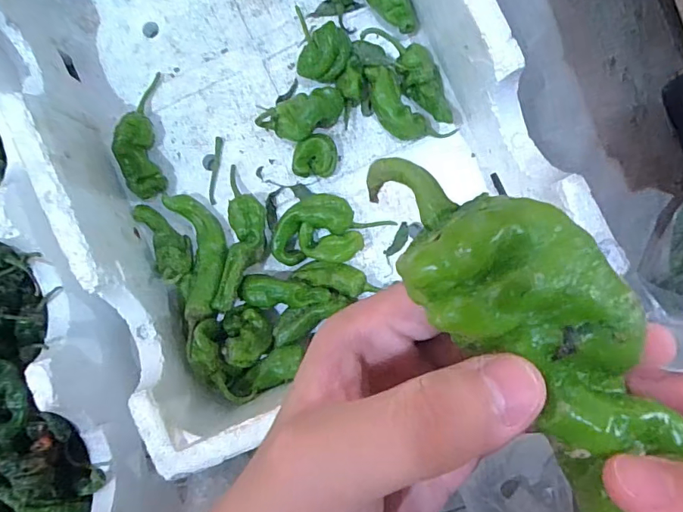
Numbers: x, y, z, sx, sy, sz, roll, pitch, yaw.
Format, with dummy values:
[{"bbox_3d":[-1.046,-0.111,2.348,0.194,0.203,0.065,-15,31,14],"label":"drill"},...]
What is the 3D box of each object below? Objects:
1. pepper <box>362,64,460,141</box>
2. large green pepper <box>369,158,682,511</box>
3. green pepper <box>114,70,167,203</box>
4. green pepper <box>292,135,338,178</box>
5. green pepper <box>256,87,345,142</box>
[{"bbox_3d":[0.068,-0.166,0.526,0.051,0.028,0.115,-44,86,1],"label":"pepper"},{"bbox_3d":[0.052,0.031,0.104,0.044,0.033,0.130,-23,75,2],"label":"large green pepper"},{"bbox_3d":[-0.232,-0.139,0.538,0.041,0.040,0.147,-5,88,3],"label":"green pepper"},{"bbox_3d":[-0.030,-0.112,0.532,0.049,0.037,0.041,-6,88,3],"label":"green pepper"},{"bbox_3d":[-0.042,-0.156,0.530,0.093,0.046,0.049,-27,87,2],"label":"green pepper"}]

